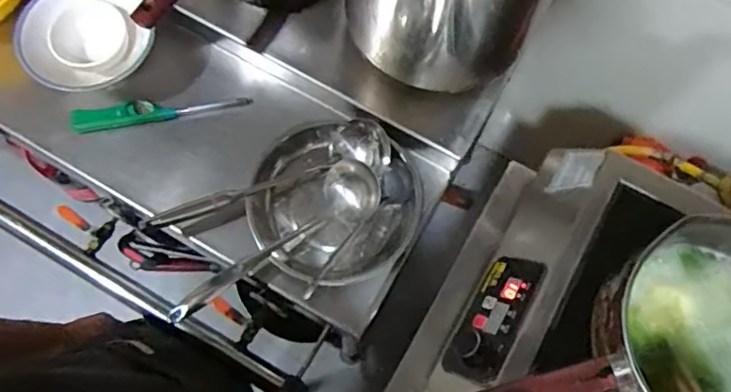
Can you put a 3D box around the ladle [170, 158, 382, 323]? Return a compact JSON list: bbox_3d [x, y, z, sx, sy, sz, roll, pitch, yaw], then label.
[{"bbox_3d":[-0.127,0.060,0.815,0.325,0.046,0.080,-32,75,-12],"label":"ladle"}]

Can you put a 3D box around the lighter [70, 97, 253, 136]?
[{"bbox_3d":[-0.313,-0.136,0.900,0.261,0.043,0.030,-12,72,-6],"label":"lighter"}]

